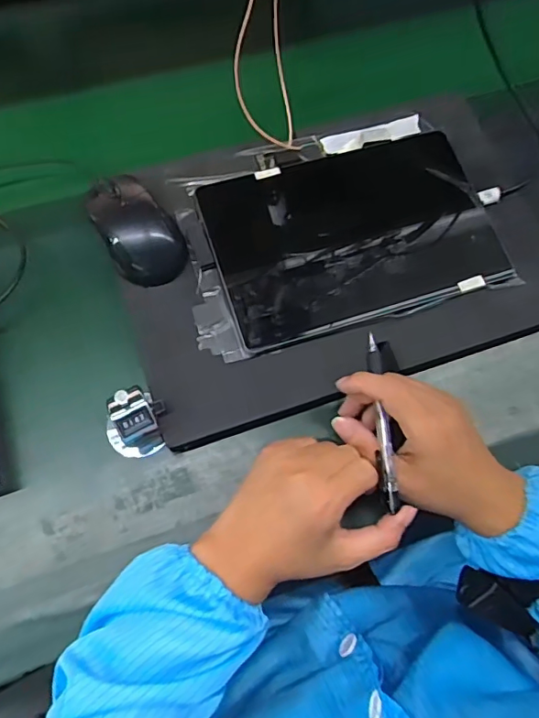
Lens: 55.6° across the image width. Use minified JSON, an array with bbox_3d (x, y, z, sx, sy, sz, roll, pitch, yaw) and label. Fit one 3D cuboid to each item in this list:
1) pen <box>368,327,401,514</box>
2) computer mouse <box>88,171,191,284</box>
[{"bbox_3d":[0.084,0.045,0.386,0.011,0.012,0.131,-2,73,-3],"label":"pen"},{"bbox_3d":[-0.116,-0.115,0.449,0.060,0.034,0.097,-30,75,-13],"label":"computer mouse"}]

